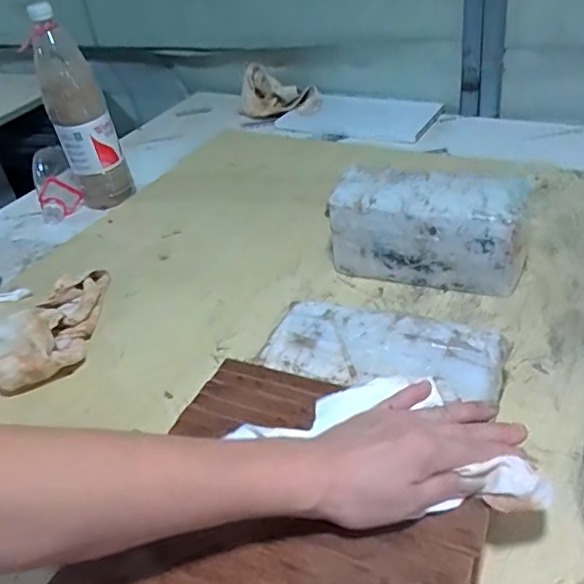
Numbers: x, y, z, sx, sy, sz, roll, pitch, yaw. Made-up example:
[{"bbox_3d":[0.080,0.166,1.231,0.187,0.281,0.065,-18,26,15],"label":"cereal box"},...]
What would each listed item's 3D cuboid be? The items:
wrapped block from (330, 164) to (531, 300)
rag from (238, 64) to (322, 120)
[{"bbox_3d":[0.146,-0.072,0.658,0.211,0.101,0.087,6,40,17],"label":"wrapped block"},{"bbox_3d":[-0.019,-0.393,1.125,0.147,0.080,0.109,1,38,15],"label":"rag"}]

